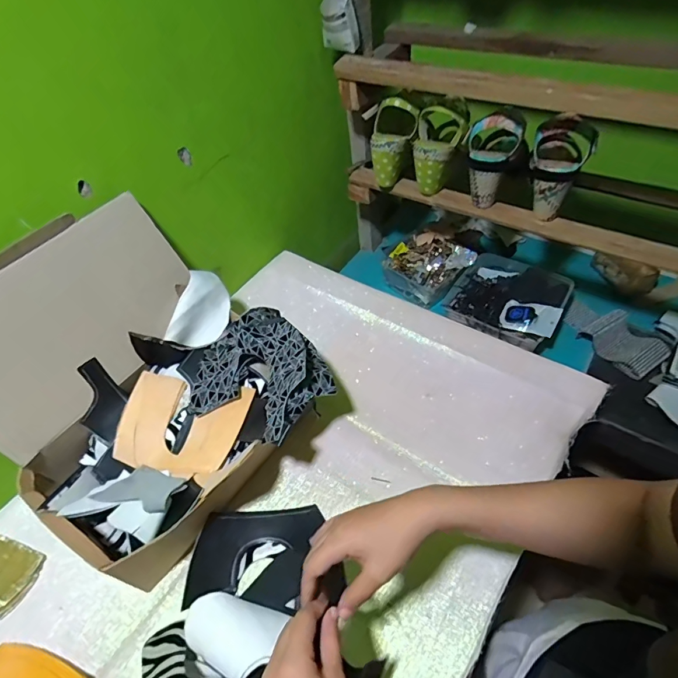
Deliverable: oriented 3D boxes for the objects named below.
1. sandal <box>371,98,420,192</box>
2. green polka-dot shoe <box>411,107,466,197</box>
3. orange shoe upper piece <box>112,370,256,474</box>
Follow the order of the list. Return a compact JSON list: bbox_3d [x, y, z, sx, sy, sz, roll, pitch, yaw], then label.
[{"bbox_3d":[0.088,-0.342,0.753,0.077,0.149,0.062,20,34,18],"label":"sandal"},{"bbox_3d":[0.169,-0.321,0.727,0.081,0.125,0.074,6,51,12],"label":"green polka-dot shoe"},{"bbox_3d":[-0.208,0.112,0.571,0.165,0.031,0.119,5,54,8],"label":"orange shoe upper piece"}]

